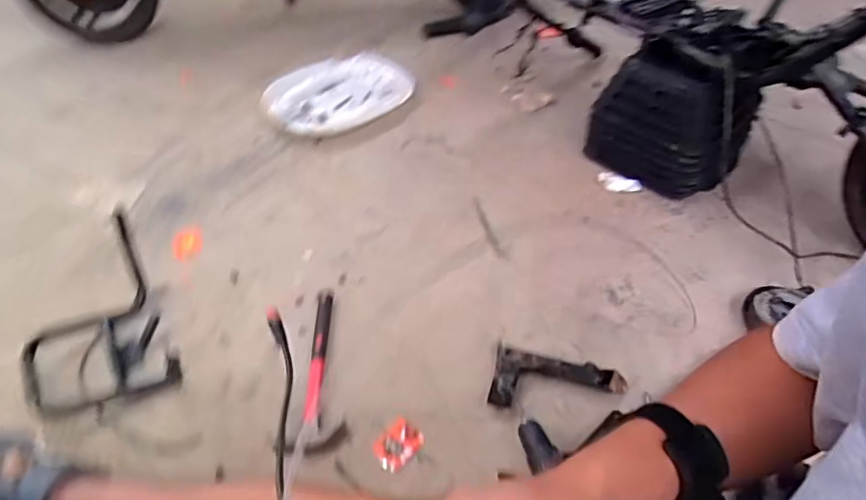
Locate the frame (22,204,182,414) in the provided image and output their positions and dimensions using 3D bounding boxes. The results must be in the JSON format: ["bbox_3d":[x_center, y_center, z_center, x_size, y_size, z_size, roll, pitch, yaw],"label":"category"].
[{"bbox_3d":[-0.528,0.109,0.842,0.204,0.134,0.259,-21,51,-20],"label":"frame"}]

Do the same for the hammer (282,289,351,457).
[{"bbox_3d":[-0.164,0.177,0.854,0.091,0.025,0.287,3,47,1],"label":"hammer"}]

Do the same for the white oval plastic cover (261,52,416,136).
[{"bbox_3d":[-0.230,-0.402,1.378,0.279,0.040,0.370,33,54,26],"label":"white oval plastic cover"}]

